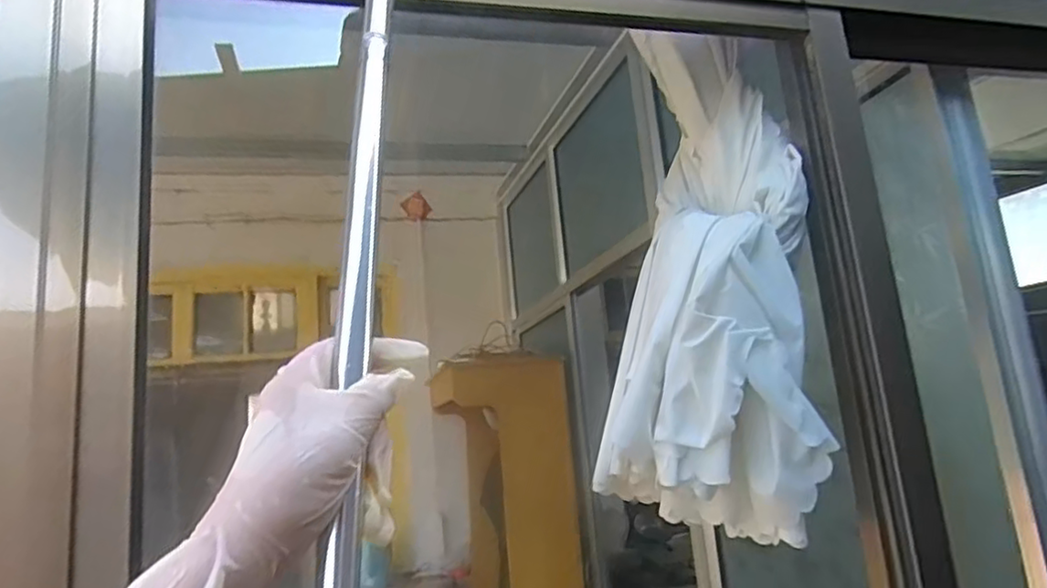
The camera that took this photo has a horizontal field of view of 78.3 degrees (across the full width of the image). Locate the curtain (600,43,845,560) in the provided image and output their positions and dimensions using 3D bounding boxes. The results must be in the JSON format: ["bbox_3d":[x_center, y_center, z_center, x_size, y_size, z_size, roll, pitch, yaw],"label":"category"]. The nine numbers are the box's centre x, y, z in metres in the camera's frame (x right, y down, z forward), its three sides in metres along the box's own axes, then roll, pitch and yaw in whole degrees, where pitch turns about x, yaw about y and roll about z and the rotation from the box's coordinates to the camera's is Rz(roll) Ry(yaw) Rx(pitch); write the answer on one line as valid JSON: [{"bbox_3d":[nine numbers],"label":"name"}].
[{"bbox_3d":[0.184,-0.023,0.732,0.263,0.549,0.164,-13,-13,33],"label":"curtain"}]

